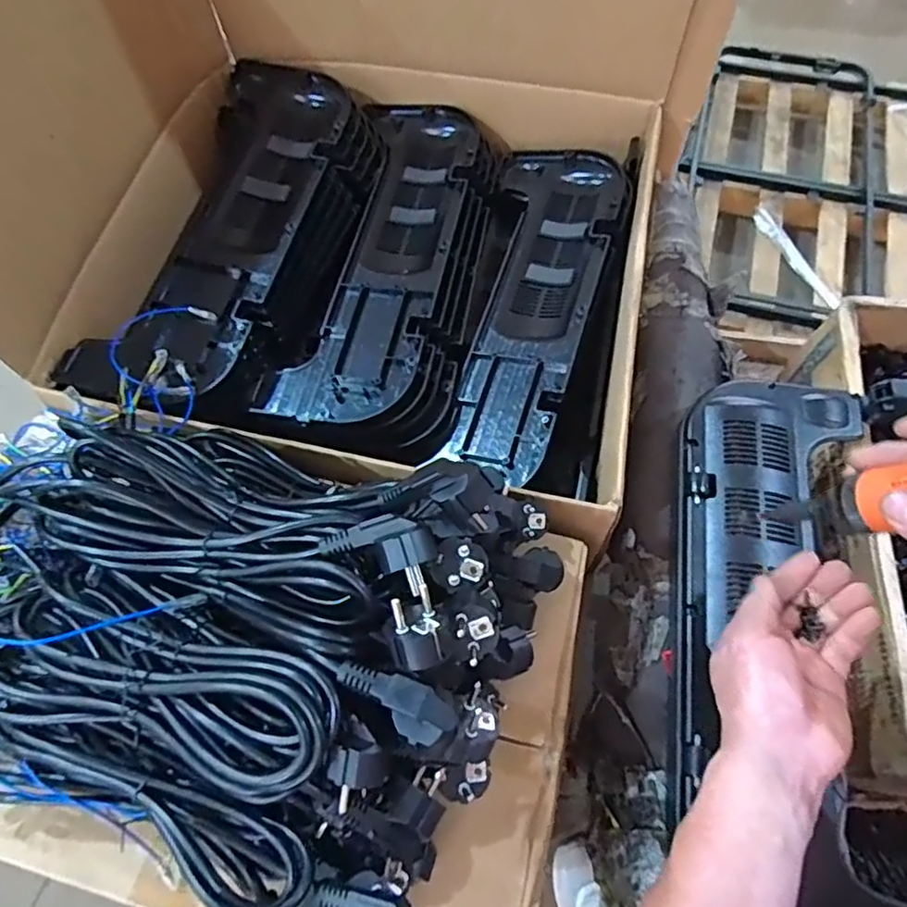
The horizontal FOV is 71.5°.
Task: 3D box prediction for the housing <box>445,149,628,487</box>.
[{"bbox_3d":[0.100,-0.173,0.703,0.147,0.044,0.461,10,65,7],"label":"housing"}]

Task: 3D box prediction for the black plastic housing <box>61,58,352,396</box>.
[{"bbox_3d":[-0.253,-0.256,0.723,0.181,0.073,0.489,12,65,7],"label":"black plastic housing"}]

